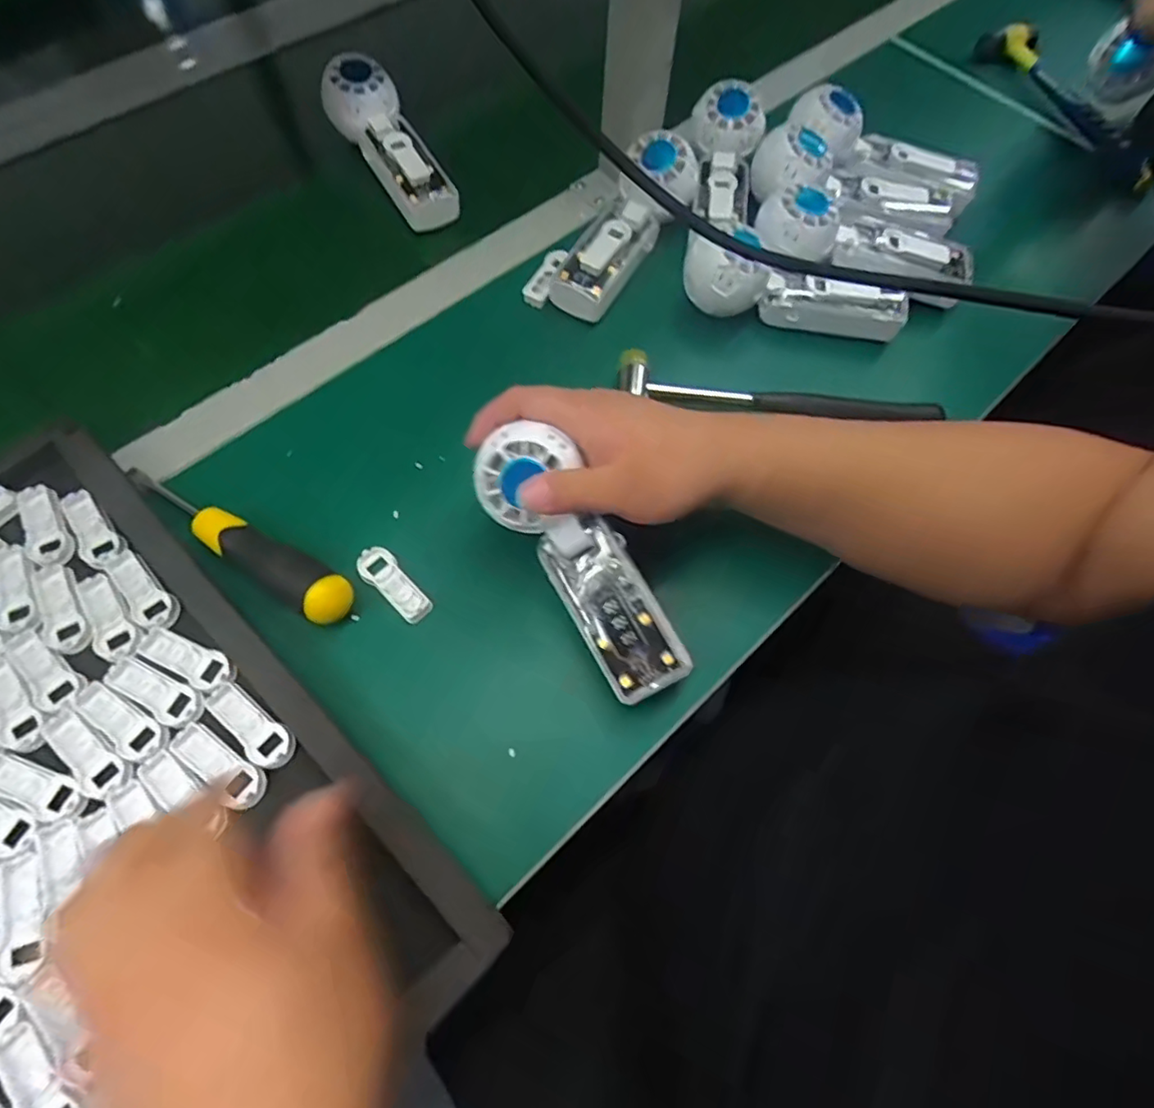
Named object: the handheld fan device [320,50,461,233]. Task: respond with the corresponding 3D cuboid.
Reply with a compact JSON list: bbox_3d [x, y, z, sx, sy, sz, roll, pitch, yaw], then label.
[{"bbox_3d":[-0.164,-0.358,0.513,0.060,0.052,0.176,-26,70,-13],"label":"handheld fan device"}]

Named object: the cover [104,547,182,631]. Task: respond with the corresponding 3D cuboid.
[{"bbox_3d":[-0.264,0.022,0.358,0.058,0.005,0.023,42,70,15],"label":"cover"}]

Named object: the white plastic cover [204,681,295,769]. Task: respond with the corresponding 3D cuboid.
[{"bbox_3d":[-0.183,0.096,0.331,0.058,0.005,0.022,35,68,12],"label":"white plastic cover"}]

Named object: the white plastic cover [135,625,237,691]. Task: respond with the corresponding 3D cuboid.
[{"bbox_3d":[-0.228,0.061,0.346,0.061,0.004,0.021,23,66,7],"label":"white plastic cover"}]

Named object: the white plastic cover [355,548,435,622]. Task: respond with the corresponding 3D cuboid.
[{"bbox_3d":[-0.116,0.019,0.376,0.022,0.007,0.057,-41,74,-19],"label":"white plastic cover"}]

